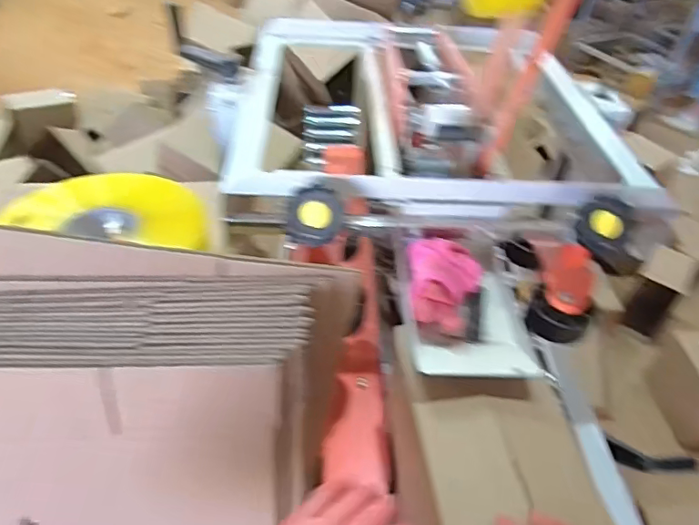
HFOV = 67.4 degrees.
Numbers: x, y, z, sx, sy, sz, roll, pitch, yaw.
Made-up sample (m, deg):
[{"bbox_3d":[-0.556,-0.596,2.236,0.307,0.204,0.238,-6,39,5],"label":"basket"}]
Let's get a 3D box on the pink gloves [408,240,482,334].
[{"bbox_3d":[0.098,0.026,0.587,0.087,0.057,0.107,17,44,13],"label":"pink gloves"}]

